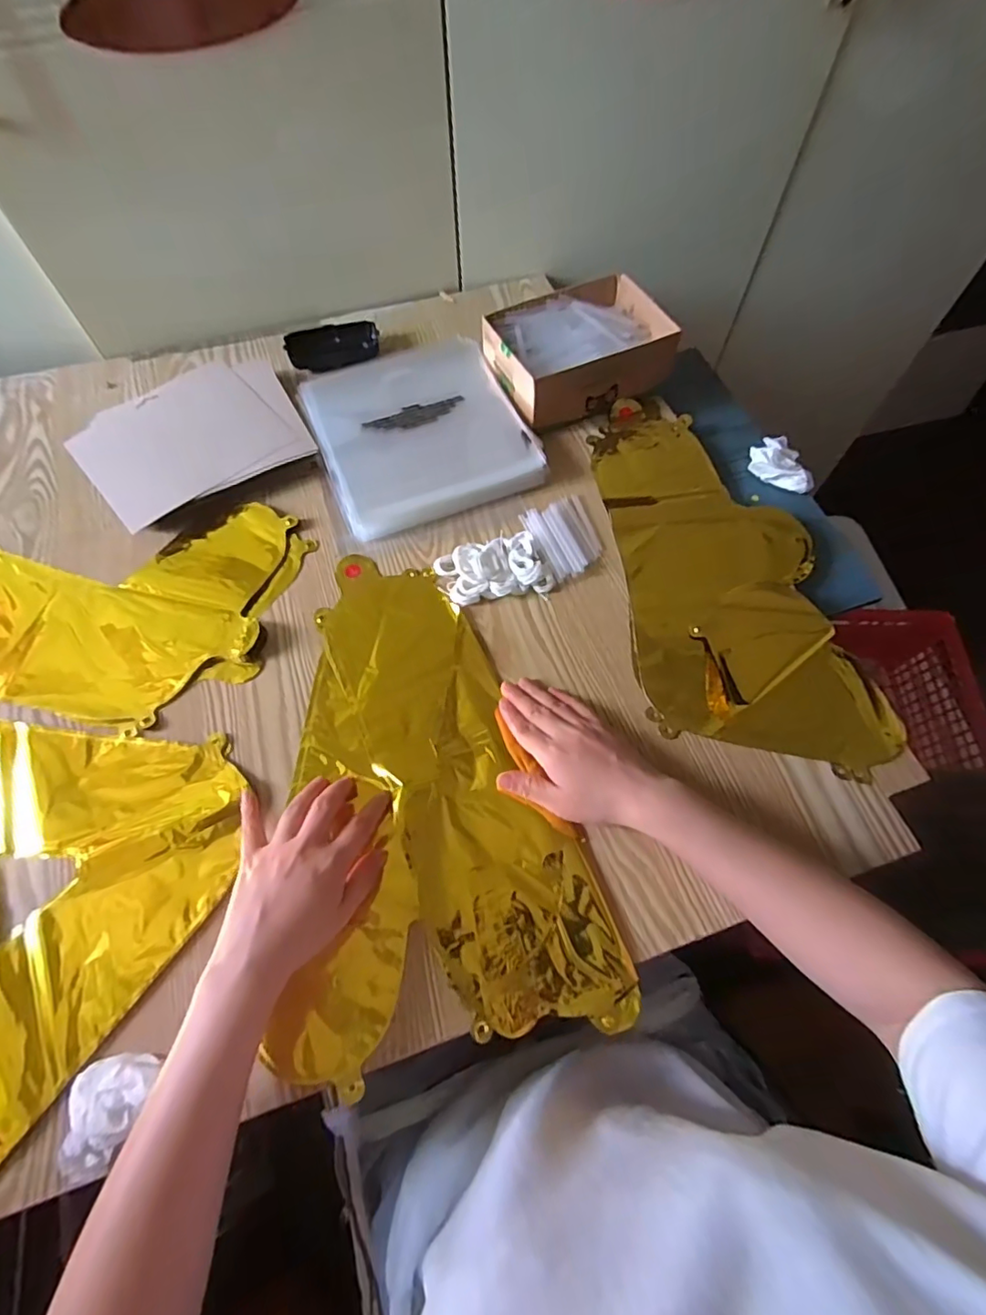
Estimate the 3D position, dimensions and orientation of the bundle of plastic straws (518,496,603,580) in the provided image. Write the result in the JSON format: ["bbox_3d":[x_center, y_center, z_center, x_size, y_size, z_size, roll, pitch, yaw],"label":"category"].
[{"bbox_3d":[0.072,-0.121,0.550,0.066,0.012,0.089,-18,65,-8],"label":"bundle of plastic straws"}]

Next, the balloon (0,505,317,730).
[{"bbox_3d":[-0.398,-0.067,0.532,0.385,0.009,0.234,10,64,6],"label":"balloon"}]

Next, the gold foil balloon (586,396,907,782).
[{"bbox_3d":[0.221,-0.095,0.532,0.204,0.022,0.406,-7,64,-3],"label":"gold foil balloon"}]

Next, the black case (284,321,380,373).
[{"bbox_3d":[-0.192,-0.377,0.672,0.108,0.024,0.054,-23,66,-11],"label":"black case"}]

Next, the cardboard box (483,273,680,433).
[{"bbox_3d":[0.091,-0.348,0.617,0.192,0.052,0.148,-22,66,-10],"label":"cardboard box"}]

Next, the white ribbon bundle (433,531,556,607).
[{"bbox_3d":[0.001,-0.085,0.527,0.098,0.020,0.062,-16,65,-7],"label":"white ribbon bundle"}]

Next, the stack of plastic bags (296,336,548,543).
[{"bbox_3d":[-0.083,-0.250,0.607,0.210,0.031,0.227,-21,65,-10],"label":"stack of plastic bags"}]

